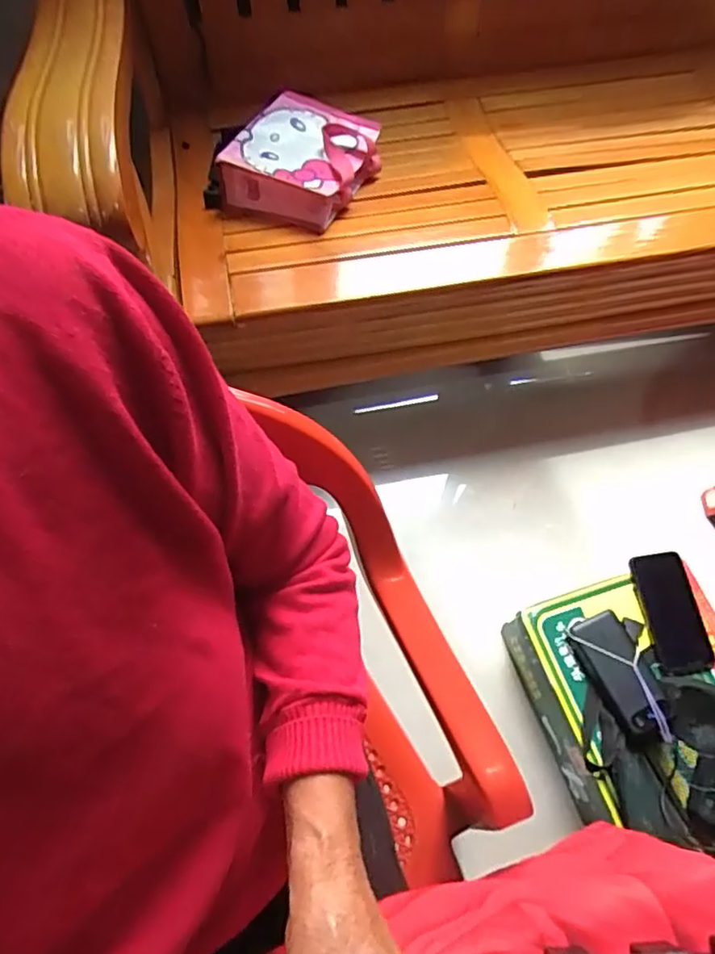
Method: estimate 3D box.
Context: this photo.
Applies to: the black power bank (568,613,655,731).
[{"bbox_3d":[0.357,0.262,0.798,0.067,0.023,0.147,-19,67,-8],"label":"black power bank"}]

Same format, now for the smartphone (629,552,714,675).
[{"bbox_3d":[0.456,0.196,0.852,0.074,0.011,0.166,-13,73,10],"label":"smartphone"}]

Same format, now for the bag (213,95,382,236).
[{"bbox_3d":[-0.089,-0.504,0.930,0.204,0.073,0.250,24,68,11],"label":"bag"}]

